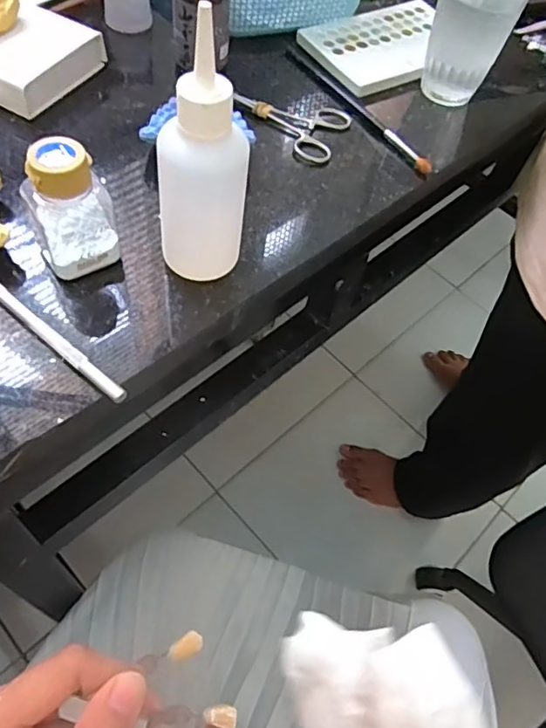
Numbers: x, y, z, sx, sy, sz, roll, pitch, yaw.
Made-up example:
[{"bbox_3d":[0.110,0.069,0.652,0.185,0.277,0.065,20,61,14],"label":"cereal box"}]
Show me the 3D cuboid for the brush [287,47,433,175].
[{"bbox_3d":[0.067,-0.211,0.453,0.015,0.004,0.176,-25,64,-22],"label":"brush"}]

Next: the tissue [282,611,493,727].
[{"bbox_3d":[0.043,0.134,0.226,0.076,0.059,0.050,10,59,4],"label":"tissue"}]

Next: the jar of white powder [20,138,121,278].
[{"bbox_3d":[-0.114,-0.086,0.315,0.045,0.074,0.040,-16,61,-17],"label":"jar of white powder"}]

